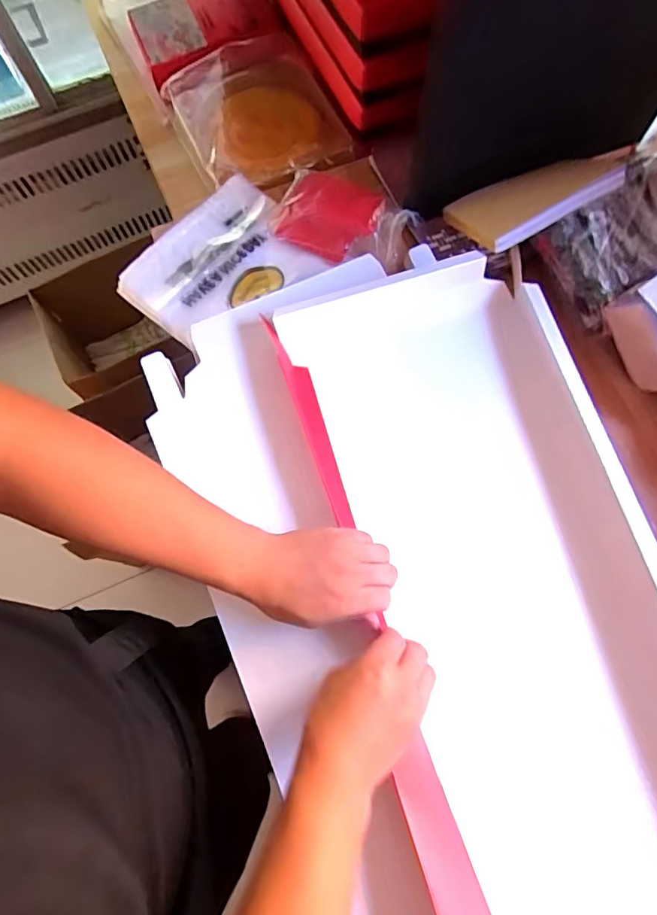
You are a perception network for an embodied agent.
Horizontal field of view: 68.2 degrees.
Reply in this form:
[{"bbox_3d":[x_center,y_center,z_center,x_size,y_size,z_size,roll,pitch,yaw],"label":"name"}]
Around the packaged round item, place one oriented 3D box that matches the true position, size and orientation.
[{"bbox_3d":[-0.098,-0.450,0.636,0.183,0.033,0.221,-26,73,-6],"label":"packaged round item"}]

